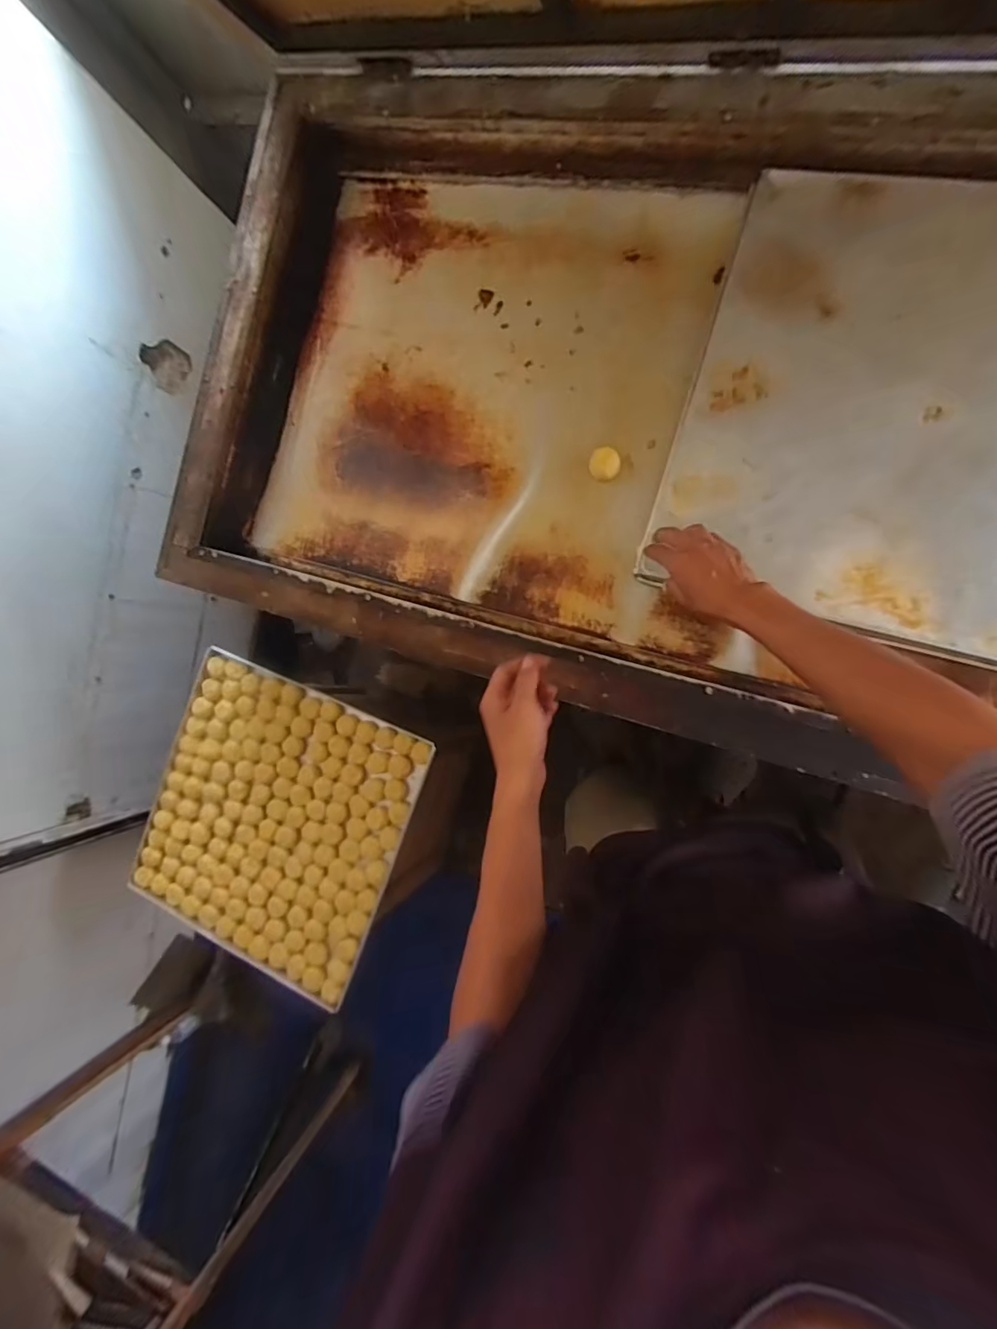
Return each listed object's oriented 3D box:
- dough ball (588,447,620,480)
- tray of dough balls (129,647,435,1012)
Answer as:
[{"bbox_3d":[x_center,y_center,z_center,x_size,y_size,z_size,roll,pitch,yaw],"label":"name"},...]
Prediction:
[{"bbox_3d":[0.141,-0.266,0.717,0.039,0.013,0.040,1,97,5],"label":"dough ball"},{"bbox_3d":[-0.426,0.293,1.019,0.507,0.028,0.504,21,91,11],"label":"tray of dough balls"}]

